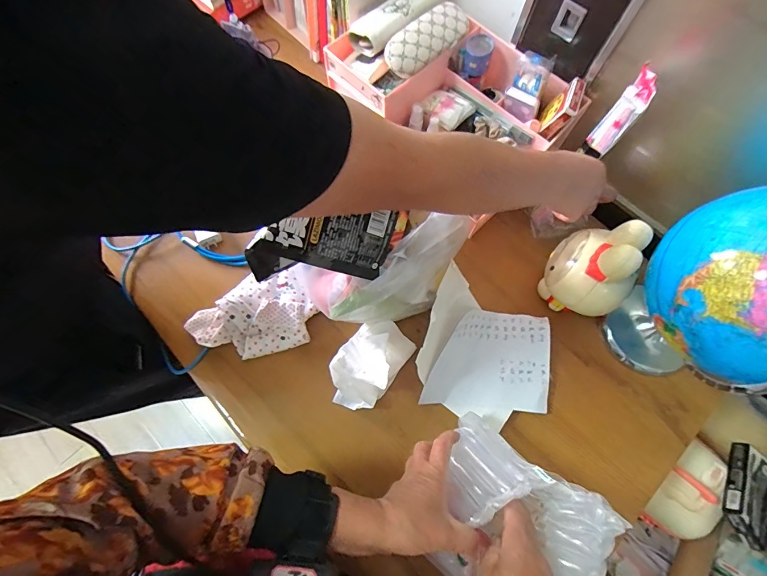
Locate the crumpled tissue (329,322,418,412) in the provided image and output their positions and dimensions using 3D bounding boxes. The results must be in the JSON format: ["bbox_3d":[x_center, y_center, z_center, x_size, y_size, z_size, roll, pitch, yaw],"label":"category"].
[{"bbox_3d":[-0.023,0.112,0.566,0.095,0.059,0.144,35,74,11],"label":"crumpled tissue"}]

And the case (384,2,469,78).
[{"bbox_3d":[0.069,-0.390,0.589,0.159,0.040,0.066,-41,75,-13],"label":"case"}]

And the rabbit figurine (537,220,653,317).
[{"bbox_3d":[0.293,-0.022,0.538,0.096,0.173,0.121,-30,73,-10],"label":"rabbit figurine"}]

